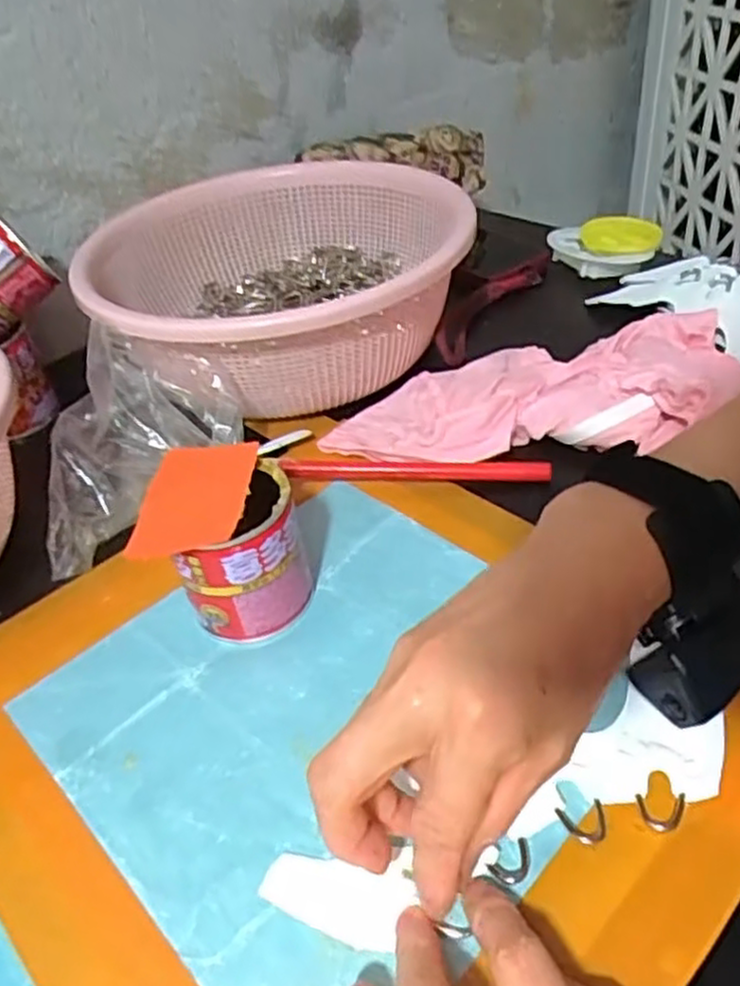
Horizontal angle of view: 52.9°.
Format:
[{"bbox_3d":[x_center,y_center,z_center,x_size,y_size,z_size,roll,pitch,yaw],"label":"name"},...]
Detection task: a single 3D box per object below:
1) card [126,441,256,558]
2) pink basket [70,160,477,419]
[{"bbox_3d":[-0.084,0.001,0.359,0.052,0.004,0.077,-7,39,10],"label":"card"},{"bbox_3d":[-0.064,-0.158,0.563,0.255,0.095,0.273,-4,42,3],"label":"pink basket"}]

